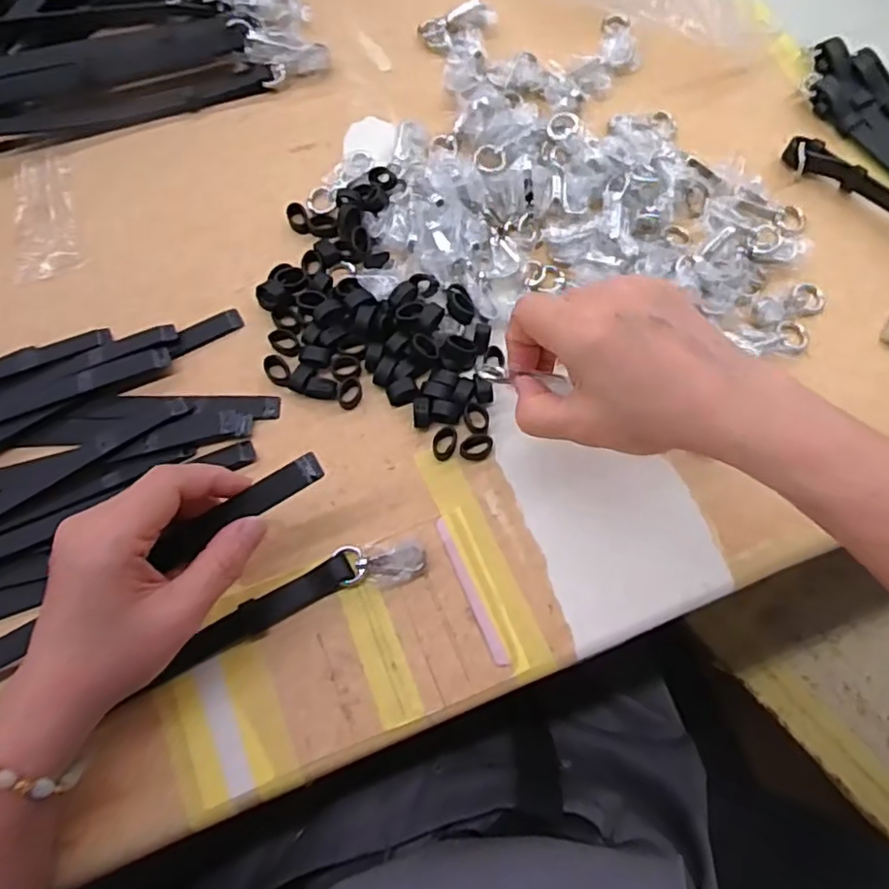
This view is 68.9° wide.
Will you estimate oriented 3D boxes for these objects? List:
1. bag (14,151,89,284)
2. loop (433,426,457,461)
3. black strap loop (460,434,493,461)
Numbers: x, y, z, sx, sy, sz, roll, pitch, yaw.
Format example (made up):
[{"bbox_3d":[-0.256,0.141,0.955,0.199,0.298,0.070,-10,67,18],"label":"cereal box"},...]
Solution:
[{"bbox_3d":[-0.273,-0.159,0.442,0.038,0.011,0.104,-14,75,-6],"label":"bag"},{"bbox_3d":[0.000,0.000,0.404,0.014,0.006,0.020,11,74,1],"label":"loop"},{"bbox_3d":[0.020,0.002,0.401,0.021,0.007,0.014,-8,74,-4],"label":"black strap loop"}]

